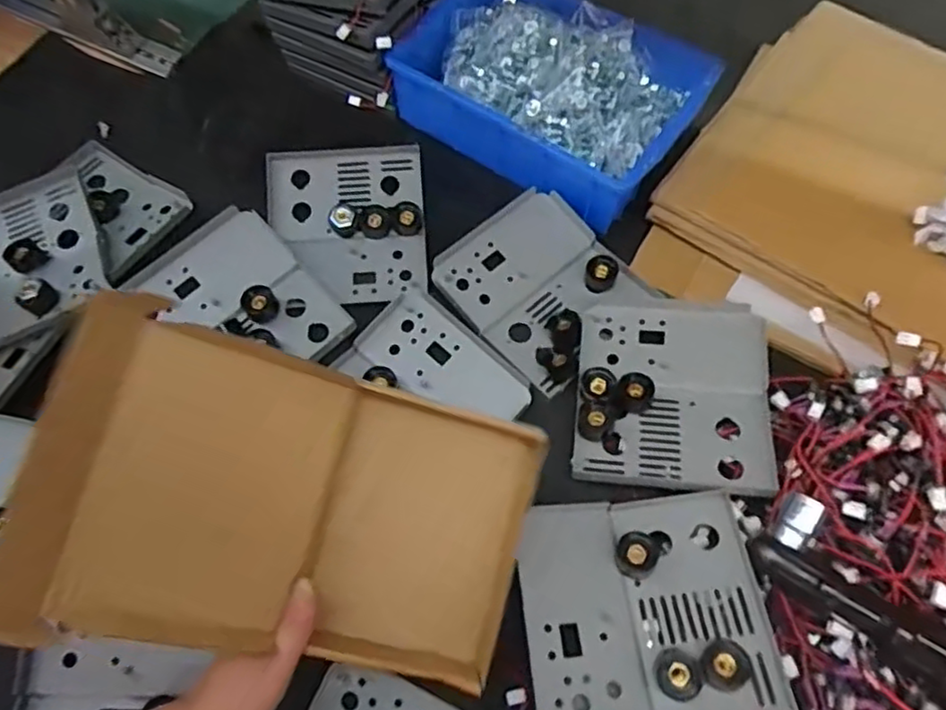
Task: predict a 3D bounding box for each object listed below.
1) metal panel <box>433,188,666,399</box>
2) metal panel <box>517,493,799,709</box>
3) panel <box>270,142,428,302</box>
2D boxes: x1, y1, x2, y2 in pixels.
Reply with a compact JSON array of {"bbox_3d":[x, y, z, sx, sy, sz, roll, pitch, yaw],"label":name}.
[{"bbox_3d":[0.065,-0.065,0.617,0.148,0.030,0.160,-39,72,-18],"label":"metal panel"},{"bbox_3d":[0.123,0.179,0.472,0.166,0.029,0.156,-4,65,-4],"label":"metal panel"},{"bbox_3d":[-0.119,-0.129,0.637,0.146,0.029,0.161,-7,65,-5],"label":"panel"}]

